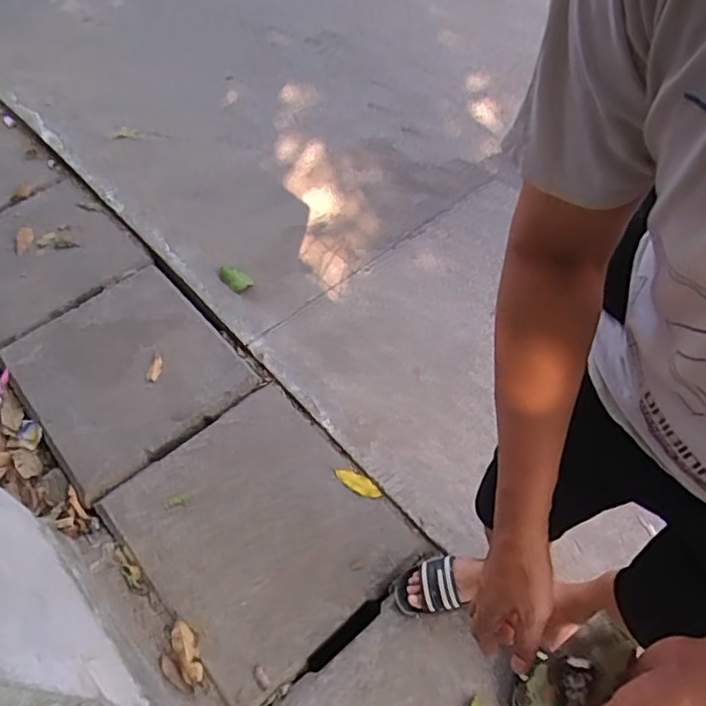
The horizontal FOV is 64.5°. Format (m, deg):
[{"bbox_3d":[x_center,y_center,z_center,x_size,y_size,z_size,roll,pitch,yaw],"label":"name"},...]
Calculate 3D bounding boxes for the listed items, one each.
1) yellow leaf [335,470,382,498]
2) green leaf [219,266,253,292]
[{"bbox_3d":[0.013,0.314,1.346,0.120,0.005,0.047,23,61,16],"label":"yellow leaf"},{"bbox_3d":[-0.361,-0.229,1.714,0.070,0.021,0.131,-38,63,-20],"label":"green leaf"}]

